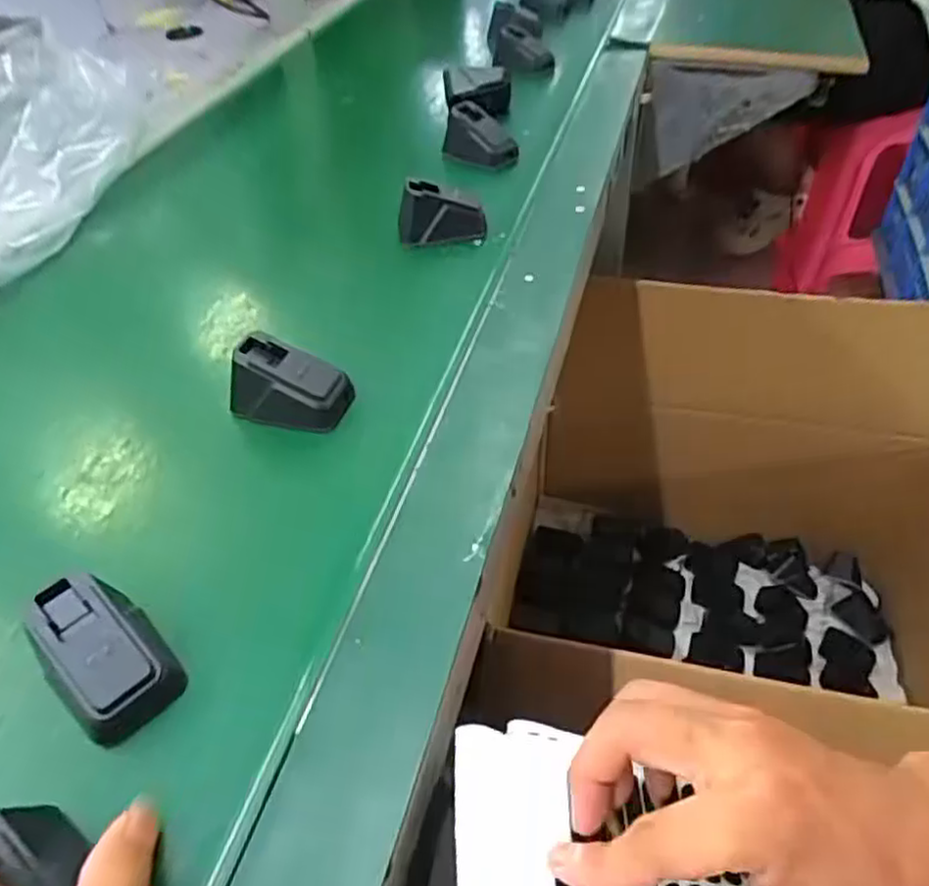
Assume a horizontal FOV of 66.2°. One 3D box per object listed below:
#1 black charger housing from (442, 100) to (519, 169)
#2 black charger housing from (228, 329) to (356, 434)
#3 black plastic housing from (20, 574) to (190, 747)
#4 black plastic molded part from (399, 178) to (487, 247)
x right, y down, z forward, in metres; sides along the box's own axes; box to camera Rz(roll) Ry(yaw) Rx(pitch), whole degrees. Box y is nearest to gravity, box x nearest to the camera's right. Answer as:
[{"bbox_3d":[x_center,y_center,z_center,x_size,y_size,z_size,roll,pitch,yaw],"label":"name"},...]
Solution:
[{"bbox_3d":[0.017,-0.298,0.692,0.070,0.044,0.044,25,51,25],"label":"black charger housing"},{"bbox_3d":[-0.102,-0.035,0.422,0.069,0.037,0.036,9,46,11],"label":"black charger housing"},{"bbox_3d":[-0.154,0.090,0.303,0.043,0.039,0.062,-34,53,-28],"label":"black plastic housing"},{"bbox_3d":[-0.018,-0.184,0.570,0.073,0.040,0.037,-3,45,0],"label":"black plastic molded part"}]

